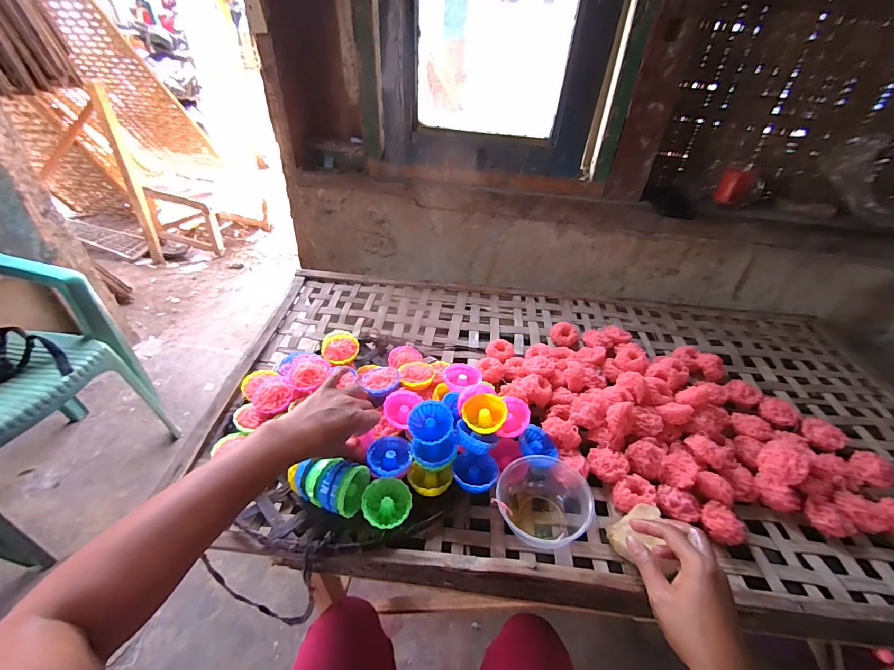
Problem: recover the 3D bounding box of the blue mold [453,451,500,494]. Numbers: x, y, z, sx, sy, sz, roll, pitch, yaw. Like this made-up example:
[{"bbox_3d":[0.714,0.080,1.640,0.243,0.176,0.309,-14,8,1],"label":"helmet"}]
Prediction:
[{"bbox_3d":[0.037,0.182,0.515,0.058,0.025,0.058,9,40,6],"label":"blue mold"}]

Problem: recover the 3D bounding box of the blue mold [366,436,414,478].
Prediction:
[{"bbox_3d":[-0.078,0.168,0.536,0.059,0.024,0.062,2,40,-2],"label":"blue mold"}]

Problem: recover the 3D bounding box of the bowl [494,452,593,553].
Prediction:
[{"bbox_3d":[0.123,0.209,0.498,0.118,0.054,0.113,2,40,-2],"label":"bowl"}]

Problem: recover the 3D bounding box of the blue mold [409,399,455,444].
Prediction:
[{"bbox_3d":[-0.020,0.121,0.542,0.059,0.023,0.056,-3,65,6],"label":"blue mold"}]

